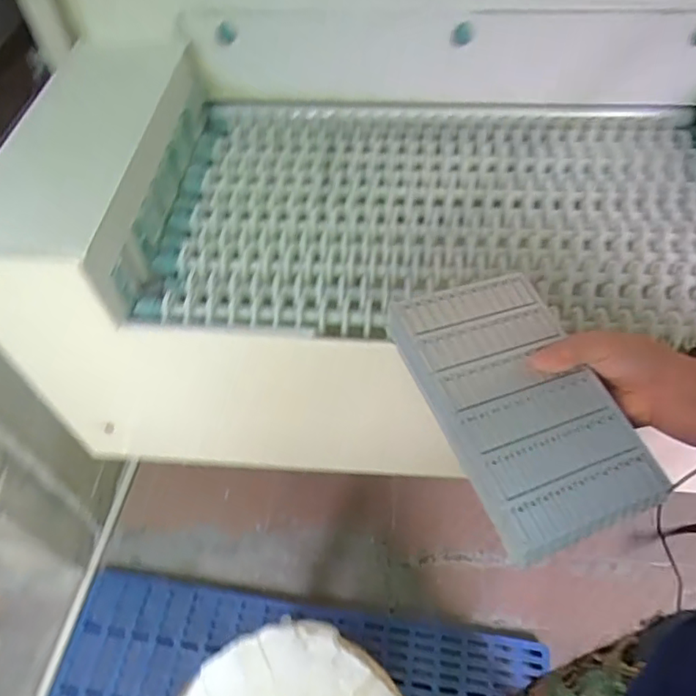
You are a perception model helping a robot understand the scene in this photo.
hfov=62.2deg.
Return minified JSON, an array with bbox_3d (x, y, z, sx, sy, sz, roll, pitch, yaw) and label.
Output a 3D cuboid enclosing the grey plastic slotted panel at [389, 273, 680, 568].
[{"bbox_3d":[0.120,0.036,0.409,0.124,0.016,0.197,-18,62,-20],"label":"grey plastic slotted panel"}]

